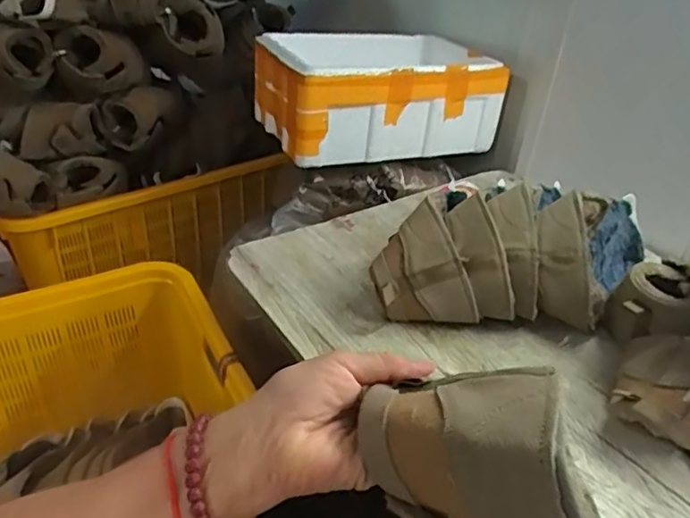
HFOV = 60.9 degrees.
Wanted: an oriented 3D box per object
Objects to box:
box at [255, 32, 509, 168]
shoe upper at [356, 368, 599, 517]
[{"bbox_3d":[0.058,-0.326,1.129,0.421,0.162,0.292,-11,37,-22],"label":"box"},{"bbox_3d":[0.083,0.116,0.292,0.070,0.105,0.162,-25,44,-36],"label":"shoe upper"}]

